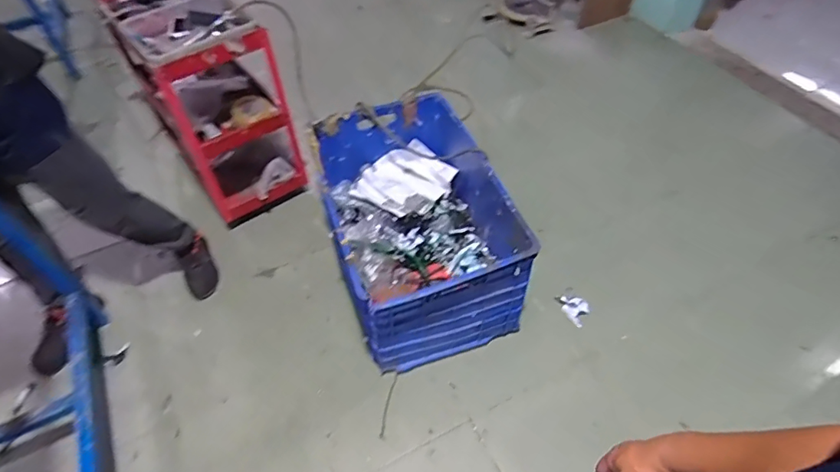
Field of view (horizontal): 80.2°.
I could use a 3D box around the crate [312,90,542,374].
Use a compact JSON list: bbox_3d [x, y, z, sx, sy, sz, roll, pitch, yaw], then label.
[{"bbox_3d":[-0.024,-0.050,1.655,0.524,0.412,0.832,-17,52,-11],"label":"crate"}]

